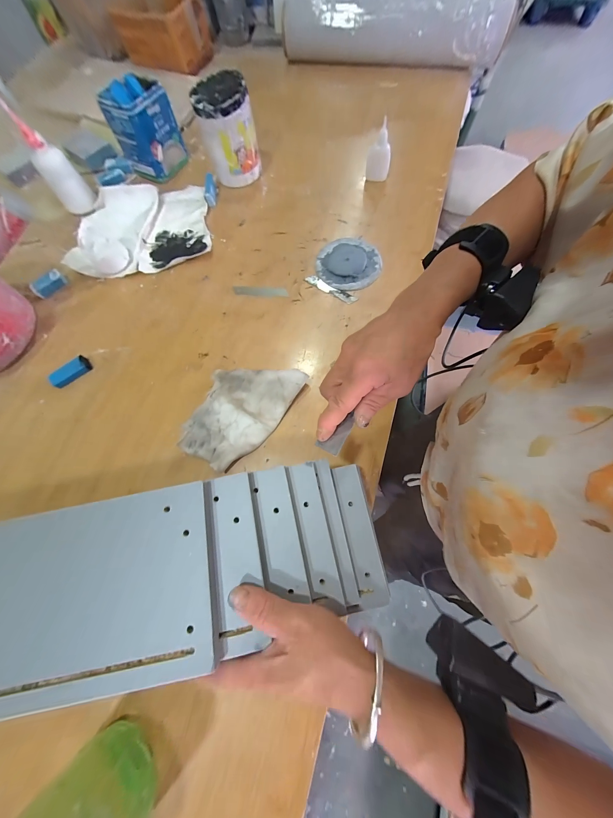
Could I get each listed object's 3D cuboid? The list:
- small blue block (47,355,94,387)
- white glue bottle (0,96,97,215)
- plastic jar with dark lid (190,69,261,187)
[{"bbox_3d":[-0.385,-0.060,0.420,0.060,0.013,0.028,-38,75,-9],"label":"small blue block"},{"bbox_3d":[-0.473,-0.451,0.477,0.061,0.141,0.047,-40,75,-10],"label":"white glue bottle"},{"bbox_3d":[-0.150,-0.530,0.498,0.098,0.125,0.091,-1,73,2],"label":"plastic jar with dark lid"}]

